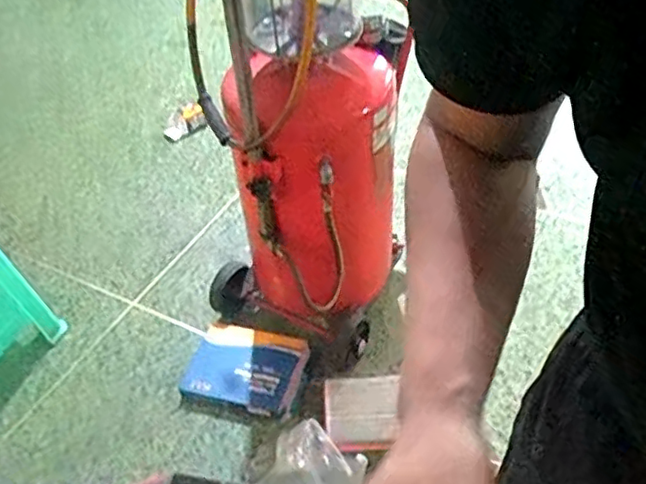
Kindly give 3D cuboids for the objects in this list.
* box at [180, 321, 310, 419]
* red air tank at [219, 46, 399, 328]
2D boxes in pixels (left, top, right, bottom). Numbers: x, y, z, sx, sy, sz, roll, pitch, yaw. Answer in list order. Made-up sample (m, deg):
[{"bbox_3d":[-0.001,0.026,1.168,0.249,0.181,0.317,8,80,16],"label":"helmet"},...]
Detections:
[{"bbox_3d":[-0.195,0.311,1.614,0.301,0.060,0.231,10,46,15],"label":"box"},{"bbox_3d":[-0.007,-0.098,1.472,0.337,0.623,0.303,-1,44,5],"label":"red air tank"}]

